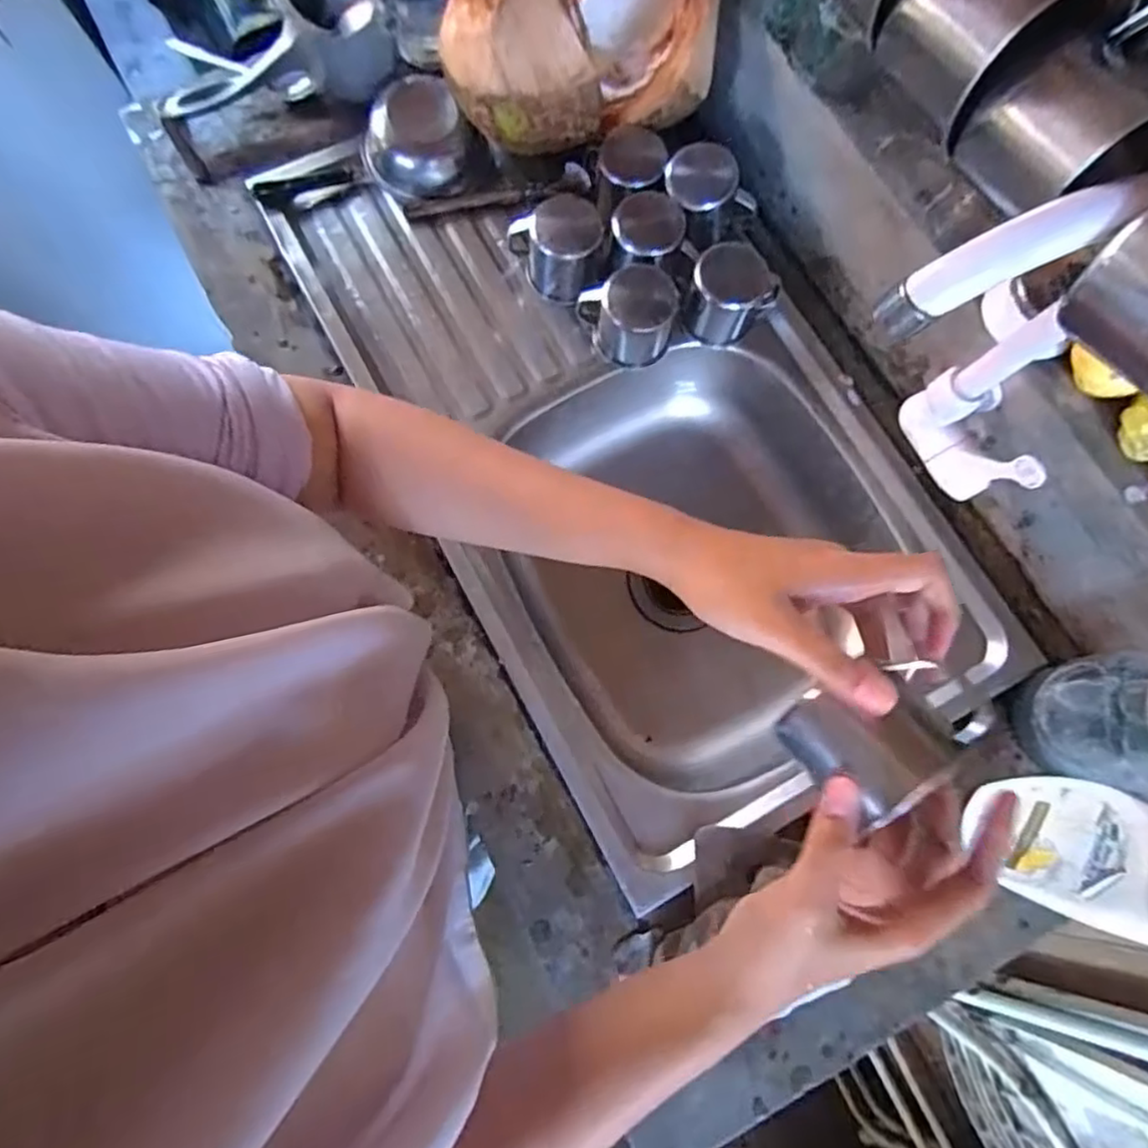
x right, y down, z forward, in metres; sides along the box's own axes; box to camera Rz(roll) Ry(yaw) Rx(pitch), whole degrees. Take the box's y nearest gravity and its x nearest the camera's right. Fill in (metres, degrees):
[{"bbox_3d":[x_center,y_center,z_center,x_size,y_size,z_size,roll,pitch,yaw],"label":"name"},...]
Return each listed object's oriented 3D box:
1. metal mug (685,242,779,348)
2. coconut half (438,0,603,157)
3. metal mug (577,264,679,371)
[{"bbox_3d":[0.140,-0.260,0.605,0.076,0.068,0.065,-42,82,-8],"label":"metal mug"},{"bbox_3d":[-0.046,-0.437,0.562,0.124,0.122,0.091,-9,79,-2],"label":"coconut half"},{"bbox_3d":[0.050,-0.232,0.601,0.073,0.077,0.062,-16,79,-3],"label":"metal mug"}]

